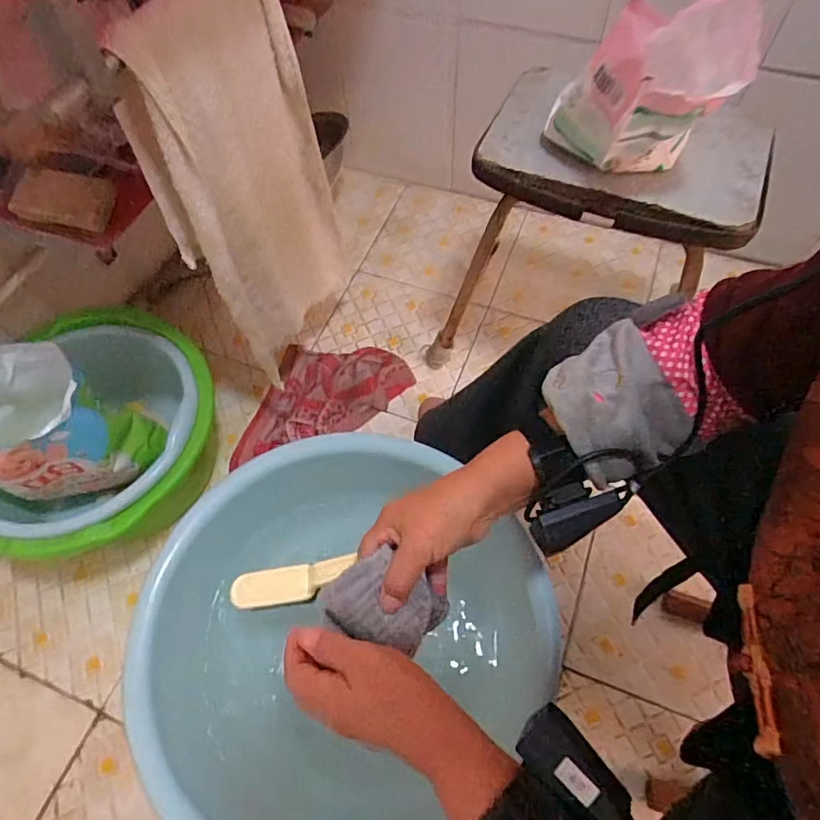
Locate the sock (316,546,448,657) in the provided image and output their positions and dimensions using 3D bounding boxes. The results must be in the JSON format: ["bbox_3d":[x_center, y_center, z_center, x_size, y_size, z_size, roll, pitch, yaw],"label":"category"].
[{"bbox_3d":[-0.021,0.153,0.422,0.080,0.037,0.069,36,67,19],"label":"sock"}]

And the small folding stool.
[{"bbox_3d":[0.262,-0.222,0.848,0.343,0.466,0.232,19,63,12],"label":"small folding stool"}]

